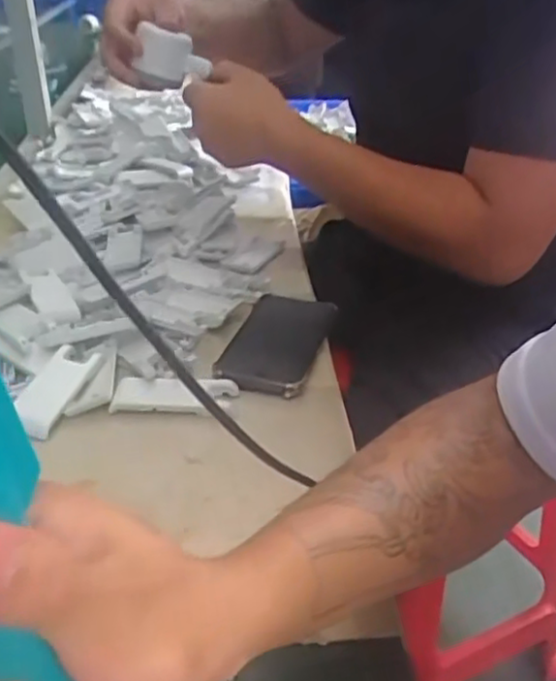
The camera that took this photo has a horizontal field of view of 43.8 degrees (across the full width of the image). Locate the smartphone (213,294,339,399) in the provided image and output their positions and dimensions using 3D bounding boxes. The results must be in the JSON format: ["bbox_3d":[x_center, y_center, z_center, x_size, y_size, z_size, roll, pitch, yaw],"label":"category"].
[{"bbox_3d":[0.001,-0.005,0.660,0.081,0.016,0.164,8,32,13],"label":"smartphone"}]

